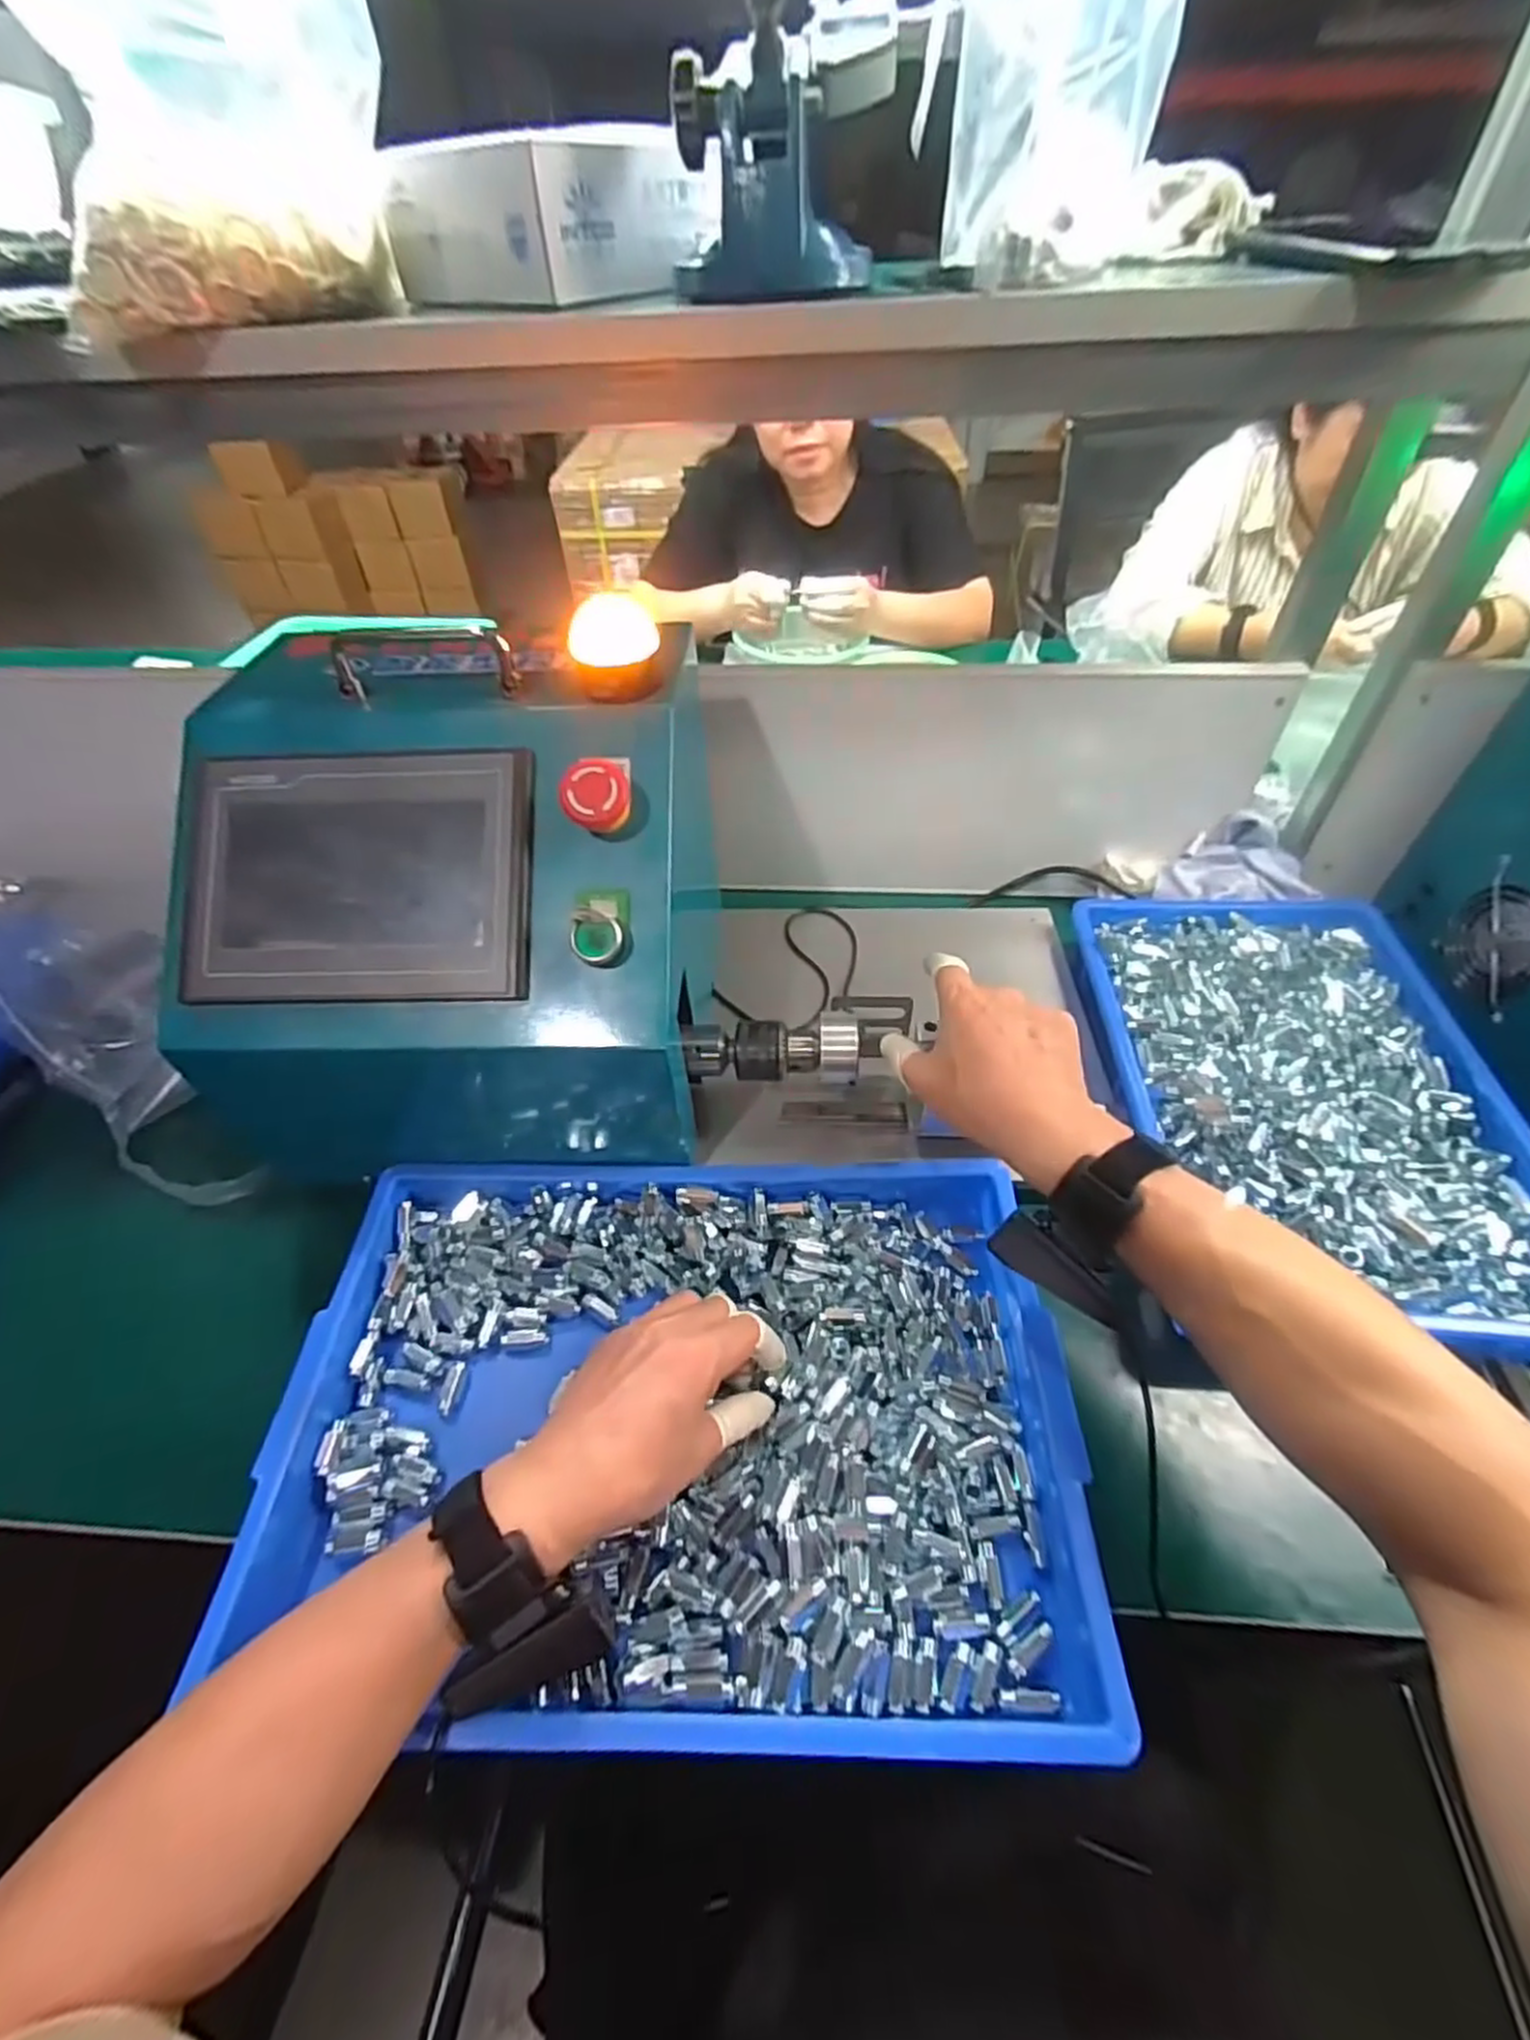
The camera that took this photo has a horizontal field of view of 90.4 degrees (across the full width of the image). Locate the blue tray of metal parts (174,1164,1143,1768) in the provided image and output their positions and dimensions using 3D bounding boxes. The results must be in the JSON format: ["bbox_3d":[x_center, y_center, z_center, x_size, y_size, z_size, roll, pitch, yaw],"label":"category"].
[{"bbox_3d":[-0.048,0.216,0.436,0.419,0.045,0.288,0,48,2],"label":"blue tray of metal parts"}]

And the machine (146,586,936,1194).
[{"bbox_3d":[-0.202,-0.076,0.510,0.296,0.294,0.238,0,48,2],"label":"machine"}]

